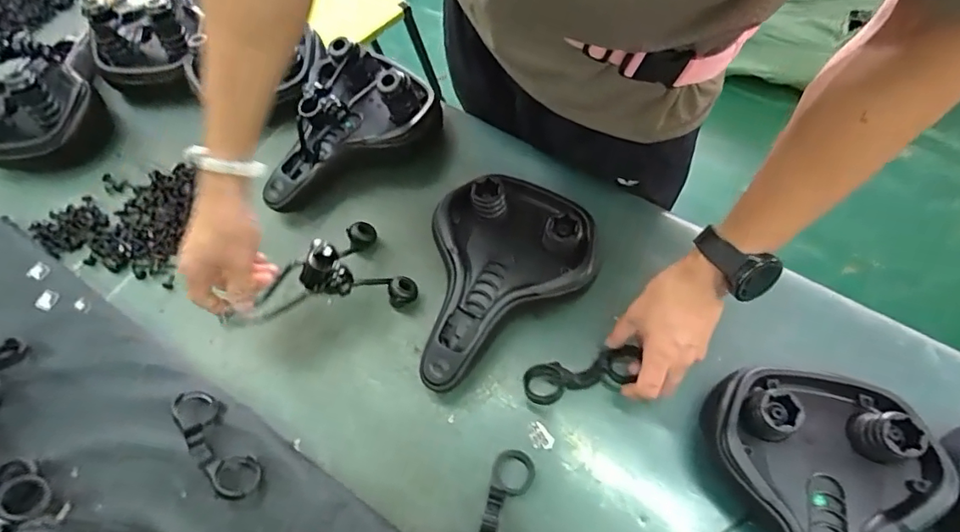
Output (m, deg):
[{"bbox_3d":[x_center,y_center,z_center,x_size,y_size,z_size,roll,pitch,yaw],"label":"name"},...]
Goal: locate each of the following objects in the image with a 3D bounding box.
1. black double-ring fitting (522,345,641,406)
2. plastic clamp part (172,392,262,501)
[{"bbox_3d":[0.102,0.113,0.531,0.115,0.029,0.040,-14,61,-5],"label":"black double-ring fitting"},{"bbox_3d":[-0.265,0.179,0.515,0.041,0.033,0.127,-39,66,-19],"label":"plastic clamp part"}]

